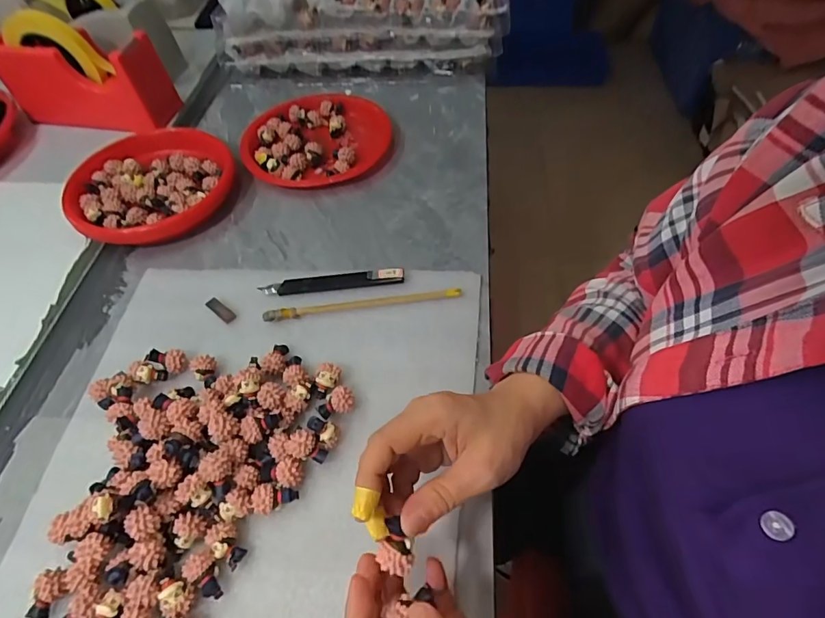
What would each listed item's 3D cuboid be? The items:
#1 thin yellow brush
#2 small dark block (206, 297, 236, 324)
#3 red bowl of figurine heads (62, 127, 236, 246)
[{"bbox_3d":[-0.046,-0.006,0.429,0.180,0.008,0.012,-8,51,0],"label":"thin yellow brush"},{"bbox_3d":[-0.181,0.001,0.440,0.035,0.006,0.011,33,62,28],"label":"small dark block"},{"bbox_3d":[-0.295,-0.147,0.541,0.170,0.041,0.181,-3,52,4],"label":"red bowl of figurine heads"}]

